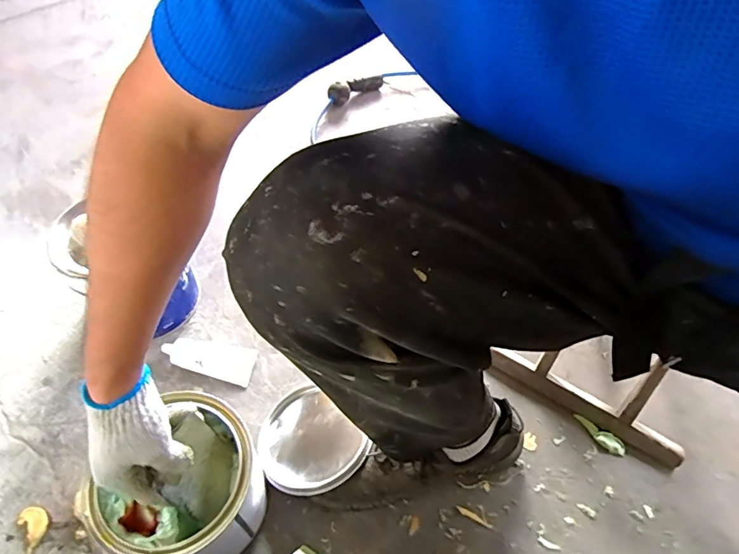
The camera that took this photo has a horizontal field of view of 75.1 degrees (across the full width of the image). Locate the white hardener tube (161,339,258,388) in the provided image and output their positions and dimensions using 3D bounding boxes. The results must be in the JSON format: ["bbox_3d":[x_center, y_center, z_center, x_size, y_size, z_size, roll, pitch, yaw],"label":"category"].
[{"bbox_3d":[-0.226,0.112,0.673,0.124,0.017,0.055,9,54,5],"label":"white hardener tube"}]

